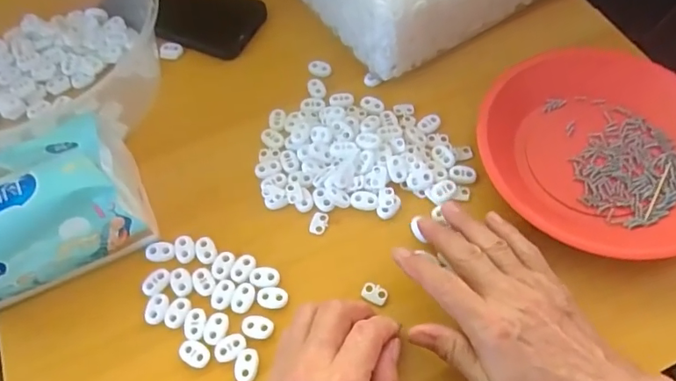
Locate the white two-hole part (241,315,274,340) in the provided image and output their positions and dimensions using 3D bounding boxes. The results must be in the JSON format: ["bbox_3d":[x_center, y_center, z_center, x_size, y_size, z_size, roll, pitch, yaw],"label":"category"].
[{"bbox_3d":[-0.058,0.097,0.359,0.023,0.004,0.016,11,62,8],"label":"white two-hole part"}]

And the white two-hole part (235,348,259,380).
[{"bbox_3d":[-0.063,0.121,0.347,0.015,0.004,0.022,1,61,3],"label":"white two-hole part"}]

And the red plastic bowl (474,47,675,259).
[{"bbox_3d":[0.215,-0.033,0.413,0.187,0.029,0.188,-1,61,1],"label":"red plastic bowl"}]

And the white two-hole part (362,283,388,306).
[{"bbox_3d":[0.028,0.076,0.372,0.018,0.004,0.013,20,64,13],"label":"white two-hole part"}]

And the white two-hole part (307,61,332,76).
[{"bbox_3d":[-0.018,-0.117,0.480,0.022,0.004,0.016,15,63,10],"label":"white two-hole part"}]

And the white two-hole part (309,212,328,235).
[{"bbox_3d":[-0.015,0.026,0.403,0.013,0.004,0.018,13,62,9],"label":"white two-hole part"}]

